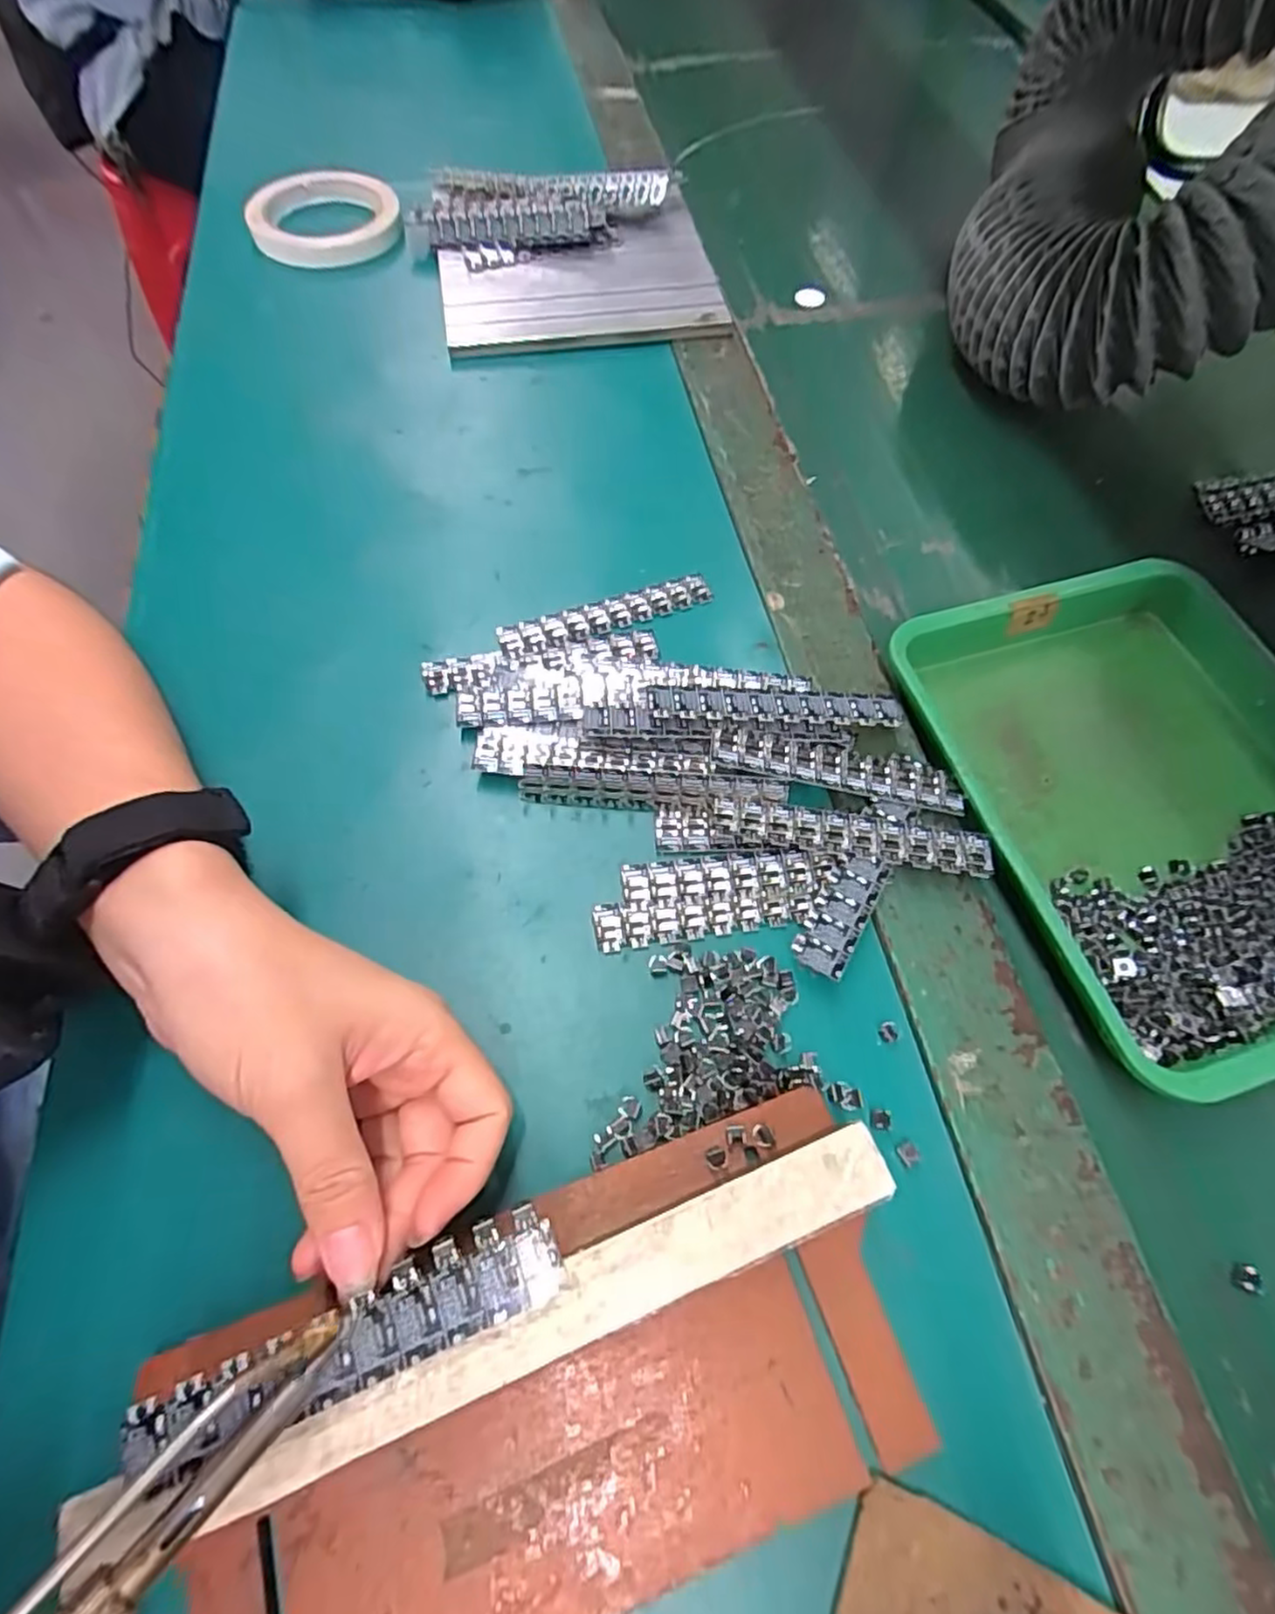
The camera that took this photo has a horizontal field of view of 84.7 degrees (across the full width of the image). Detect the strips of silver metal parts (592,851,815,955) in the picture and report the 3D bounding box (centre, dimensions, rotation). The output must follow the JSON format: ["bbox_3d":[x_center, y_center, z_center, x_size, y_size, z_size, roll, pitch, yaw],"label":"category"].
[{"bbox_3d":[0.026,0.035,0.277,0.087,0.007,0.032,-7,63,-6],"label":"strips of silver metal parts"}]

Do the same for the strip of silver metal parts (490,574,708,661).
[{"bbox_3d":[-0.014,-0.093,0.339,0.106,0.004,0.020,-19,65,-11],"label":"strip of silver metal parts"}]

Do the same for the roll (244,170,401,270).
[{"bbox_3d":[-0.214,-0.409,0.485,0.099,0.018,0.103,1,62,-1],"label":"roll"}]

